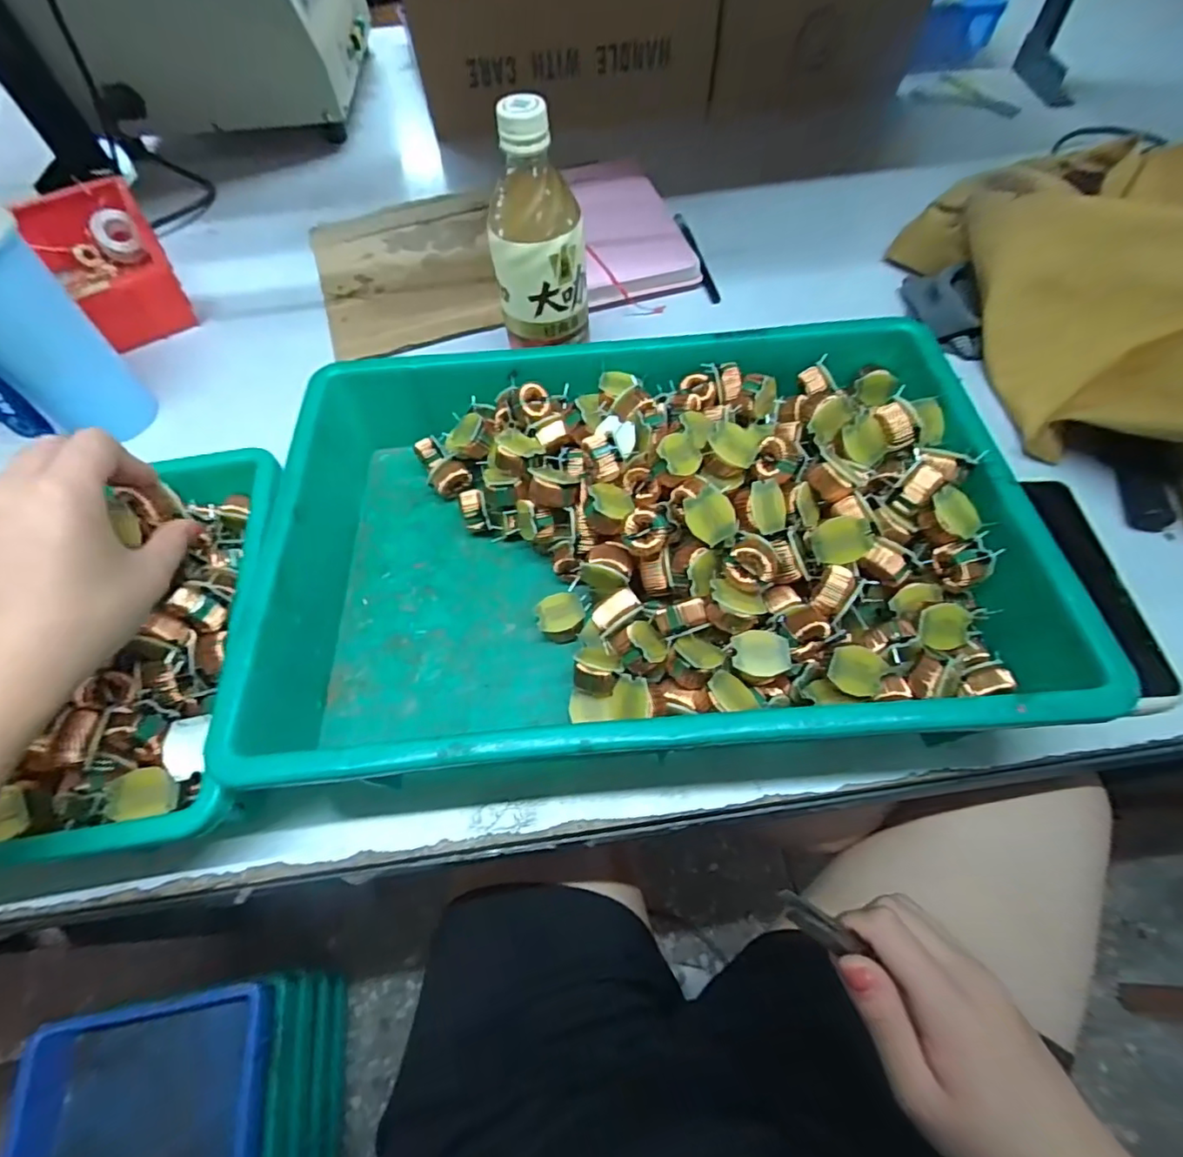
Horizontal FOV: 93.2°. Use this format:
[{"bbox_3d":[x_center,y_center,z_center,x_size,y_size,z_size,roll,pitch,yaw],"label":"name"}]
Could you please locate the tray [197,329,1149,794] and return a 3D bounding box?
[{"bbox_3d":[0.028,-0.036,0.349,0.422,0.077,0.285,-5,60,0],"label":"tray"}]

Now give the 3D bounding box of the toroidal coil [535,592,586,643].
[{"bbox_3d":[-0.019,0.027,0.359,0.030,0.018,0.030,-1,60,2],"label":"toroidal coil"}]

